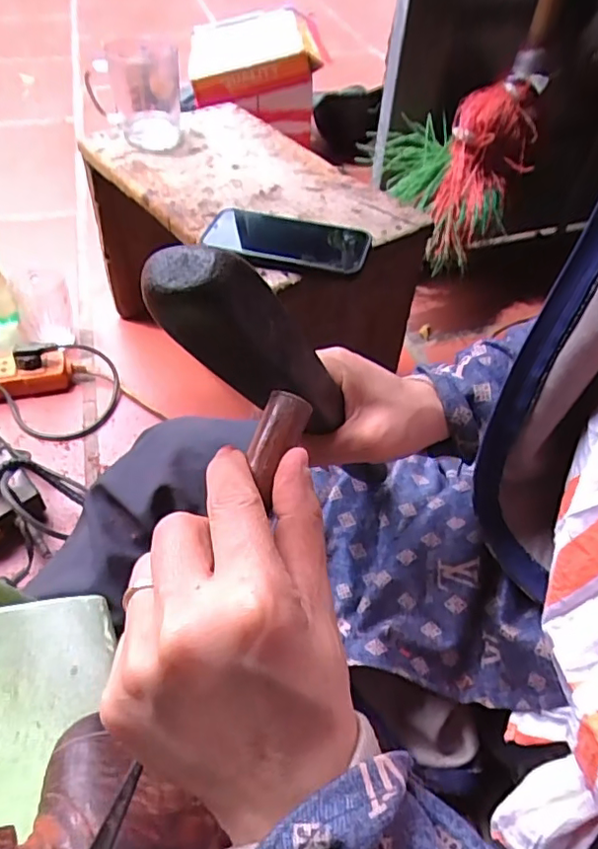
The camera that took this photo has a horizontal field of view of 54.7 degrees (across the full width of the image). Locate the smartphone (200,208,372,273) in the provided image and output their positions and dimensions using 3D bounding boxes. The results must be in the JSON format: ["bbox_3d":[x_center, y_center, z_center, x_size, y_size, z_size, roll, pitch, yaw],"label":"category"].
[{"bbox_3d":[-0.012,-0.191,0.593,0.165,0.016,0.084,10,52,-3],"label":"smartphone"}]

